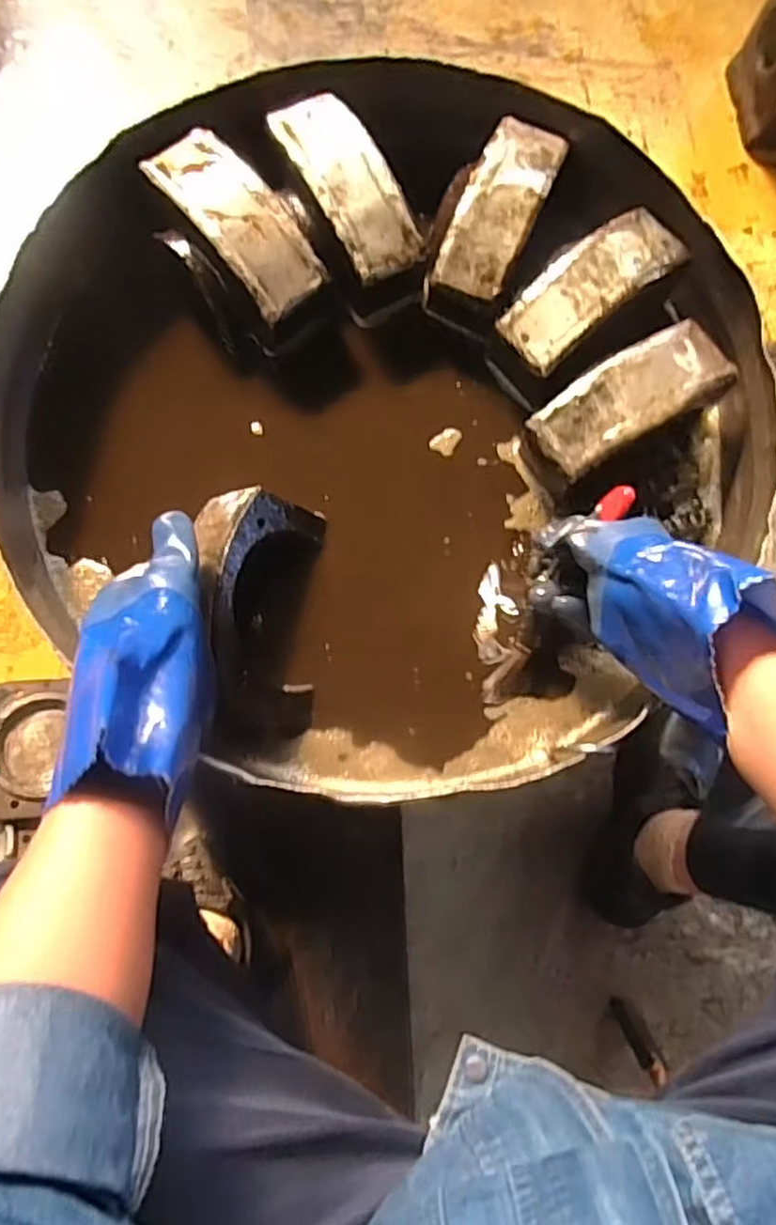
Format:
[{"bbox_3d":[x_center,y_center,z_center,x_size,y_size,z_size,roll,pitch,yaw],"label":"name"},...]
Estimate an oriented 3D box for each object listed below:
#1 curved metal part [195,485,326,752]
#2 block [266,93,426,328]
[{"bbox_3d":[-0.103,0.005,0.539,0.063,0.107,0.193,-1,86,33],"label":"curved metal part"},{"bbox_3d":[-0.031,-0.336,0.579,0.067,0.060,0.177,-27,95,-8],"label":"block"}]

